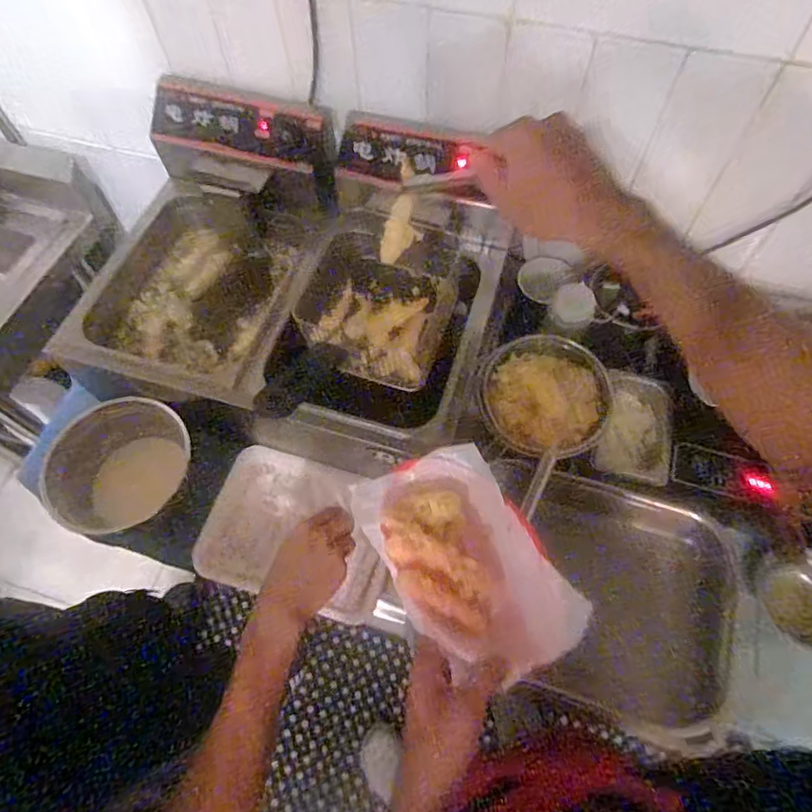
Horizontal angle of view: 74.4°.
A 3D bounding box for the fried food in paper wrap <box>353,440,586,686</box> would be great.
[{"bbox_3d":[0.057,0.144,0.519,0.142,0.054,0.226,-31,66,-14],"label":"fried food in paper wrap"}]

